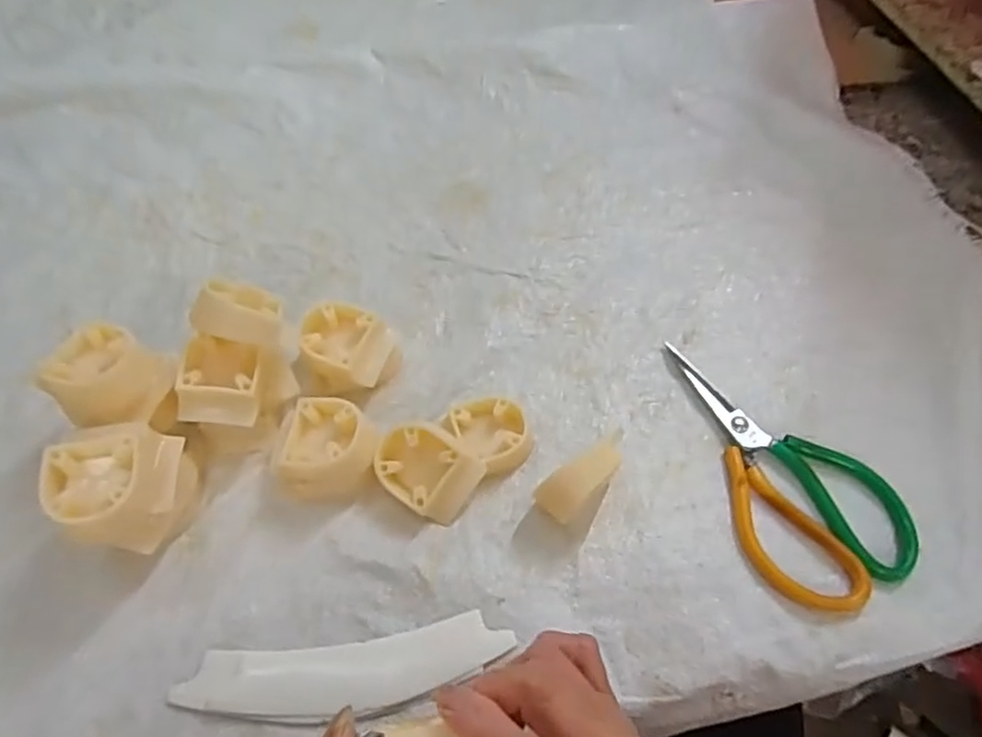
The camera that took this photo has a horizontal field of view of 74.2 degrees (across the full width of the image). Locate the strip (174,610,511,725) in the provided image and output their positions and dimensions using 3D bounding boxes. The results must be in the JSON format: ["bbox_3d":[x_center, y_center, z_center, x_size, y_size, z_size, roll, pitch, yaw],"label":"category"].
[{"bbox_3d":[-0.076,0.162,0.347,0.171,0.005,0.038,-6,58,-7],"label":"strip"}]

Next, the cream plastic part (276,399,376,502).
[{"bbox_3d":[-0.098,0.050,0.392,0.062,0.040,0.055,10,58,4],"label":"cream plastic part"}]

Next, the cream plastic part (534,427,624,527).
[{"bbox_3d":[0.055,0.062,0.379,0.062,0.021,0.023,-43,67,0],"label":"cream plastic part"}]

